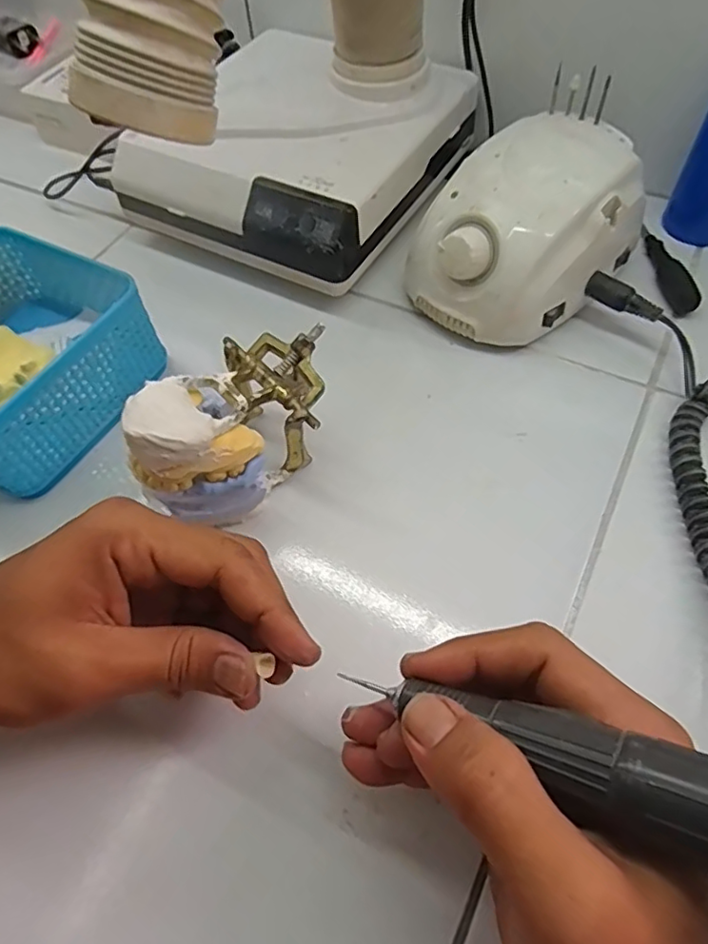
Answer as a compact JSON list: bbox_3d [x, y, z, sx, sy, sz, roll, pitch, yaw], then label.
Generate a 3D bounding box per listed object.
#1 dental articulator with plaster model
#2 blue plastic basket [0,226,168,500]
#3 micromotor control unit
[{"bbox_3d":[-0.056,-0.022,0.303,0.066,0.079,0.111,26,64,18],"label":"dental articulator with plaster model"},{"bbox_3d":[-0.206,-0.079,0.357,0.134,0.058,0.145,25,64,18],"label":"blue plastic basket"},{"bbox_3d":[0.109,-0.150,0.375,0.134,0.083,0.097,-41,64,-19],"label":"micromotor control unit"}]

